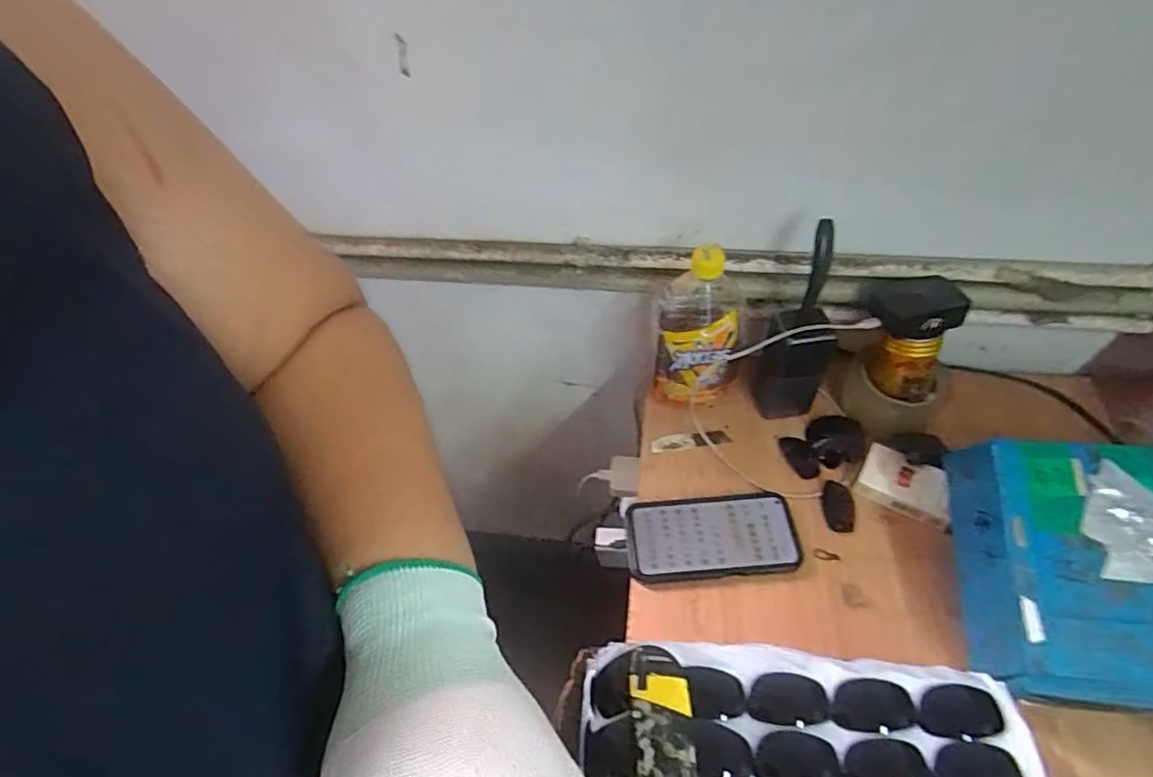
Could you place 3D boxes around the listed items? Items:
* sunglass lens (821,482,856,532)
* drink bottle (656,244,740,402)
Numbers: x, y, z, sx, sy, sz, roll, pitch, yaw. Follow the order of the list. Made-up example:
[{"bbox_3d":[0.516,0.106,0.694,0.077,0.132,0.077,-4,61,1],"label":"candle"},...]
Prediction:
[{"bbox_3d":[0.264,0.119,0.611,0.029,0.009,0.054,3,49,9],"label":"sunglass lens"},{"bbox_3d":[0.129,-0.065,0.650,0.089,0.203,0.092,3,52,7],"label":"drink bottle"}]

